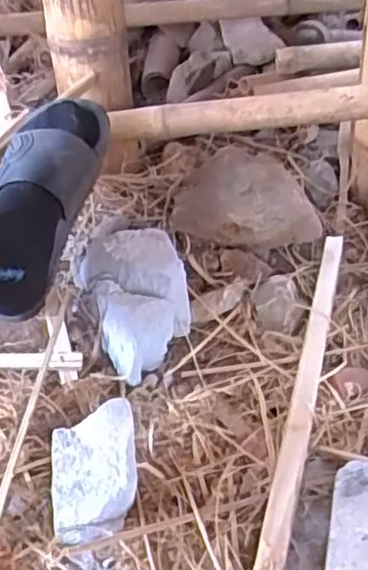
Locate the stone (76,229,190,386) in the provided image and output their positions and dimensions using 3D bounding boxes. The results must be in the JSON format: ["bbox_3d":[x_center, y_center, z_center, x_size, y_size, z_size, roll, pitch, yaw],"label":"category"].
[{"bbox_3d":[-0.054,0.009,0.799,0.114,0.072,0.201,-12,37,-12],"label":"stone"}]

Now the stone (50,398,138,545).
[{"bbox_3d":[-0.080,0.166,0.606,0.076,0.069,0.094,-7,36,-4],"label":"stone"}]

